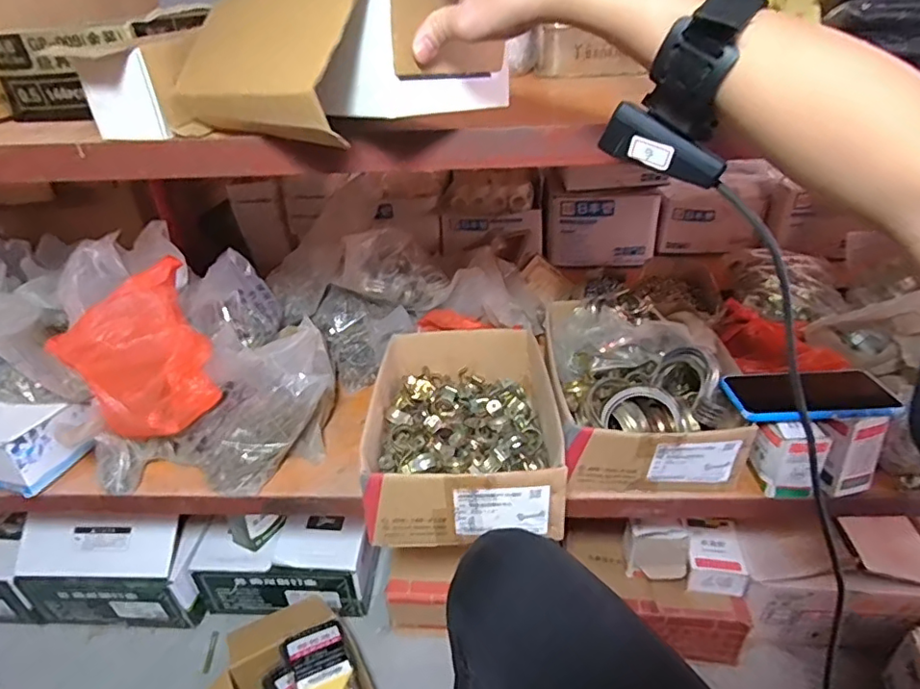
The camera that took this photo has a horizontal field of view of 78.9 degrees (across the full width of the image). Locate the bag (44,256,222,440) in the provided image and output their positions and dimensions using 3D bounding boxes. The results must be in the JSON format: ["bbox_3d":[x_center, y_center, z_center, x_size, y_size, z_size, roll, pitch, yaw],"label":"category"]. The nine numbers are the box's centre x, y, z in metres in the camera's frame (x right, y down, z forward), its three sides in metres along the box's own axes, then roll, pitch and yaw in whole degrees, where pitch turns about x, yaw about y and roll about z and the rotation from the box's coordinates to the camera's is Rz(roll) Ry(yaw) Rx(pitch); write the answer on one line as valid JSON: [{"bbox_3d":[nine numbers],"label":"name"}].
[{"bbox_3d":[-0.358,0.024,0.625,0.150,0.168,0.091,-21,37,-25],"label":"bag"}]

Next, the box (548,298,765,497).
[{"bbox_3d":[0.230,0.045,0.712,0.215,0.119,0.285,1,34,7],"label":"box"}]

